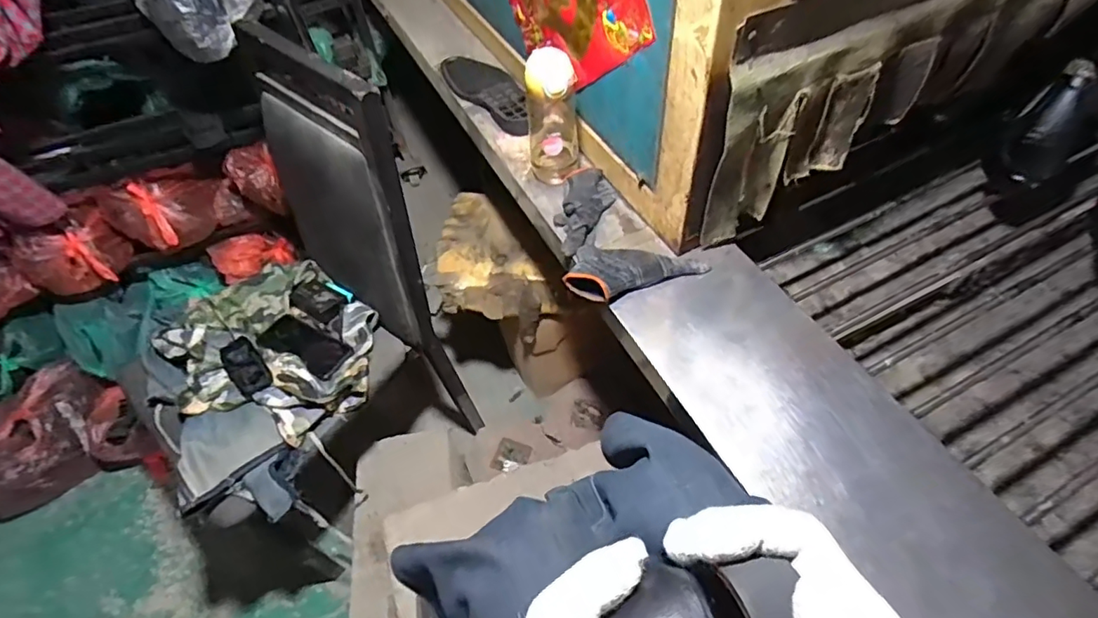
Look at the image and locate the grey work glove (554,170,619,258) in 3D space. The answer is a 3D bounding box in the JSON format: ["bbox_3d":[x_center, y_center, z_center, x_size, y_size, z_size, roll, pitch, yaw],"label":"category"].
[{"bbox_3d":[0.049,-0.148,0.799,0.073,0.033,0.161,9,55,12],"label":"grey work glove"}]

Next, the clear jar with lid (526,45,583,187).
[{"bbox_3d":[0.006,-0.274,0.802,0.073,0.193,0.077,-3,53,4],"label":"clear jar with lid"}]

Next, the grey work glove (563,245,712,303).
[{"bbox_3d":[0.116,-0.045,0.716,0.180,0.035,0.081,3,54,8],"label":"grey work glove"}]

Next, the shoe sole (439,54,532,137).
[{"bbox_3d":[-0.113,-0.416,1.030,0.107,0.031,0.278,-28,56,-15],"label":"shoe sole"}]

